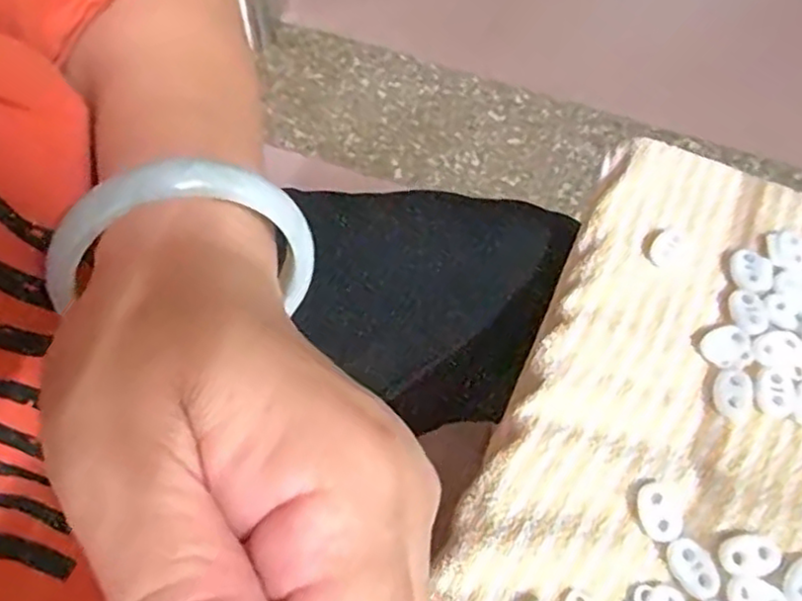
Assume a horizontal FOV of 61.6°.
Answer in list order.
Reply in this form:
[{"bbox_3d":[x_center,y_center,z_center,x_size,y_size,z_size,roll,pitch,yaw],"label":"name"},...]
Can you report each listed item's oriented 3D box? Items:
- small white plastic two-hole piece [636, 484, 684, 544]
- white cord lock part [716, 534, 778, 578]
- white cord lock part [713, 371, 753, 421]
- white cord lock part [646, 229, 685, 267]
[{"bbox_3d":[0.101,0.083,0.264,0.015,0.004,0.021,-11,64,-8],"label":"small white plastic two-hole piece"},{"bbox_3d":[0.133,0.098,0.258,0.021,0.004,0.015,-11,64,-7],"label":"white cord lock part"},{"bbox_3d":[0.144,0.040,0.290,0.018,0.006,0.022,0,63,-2],"label":"white cord lock part"},{"bbox_3d":[0.127,-0.025,0.324,0.013,0.008,0.020,40,68,17],"label":"white cord lock part"}]

